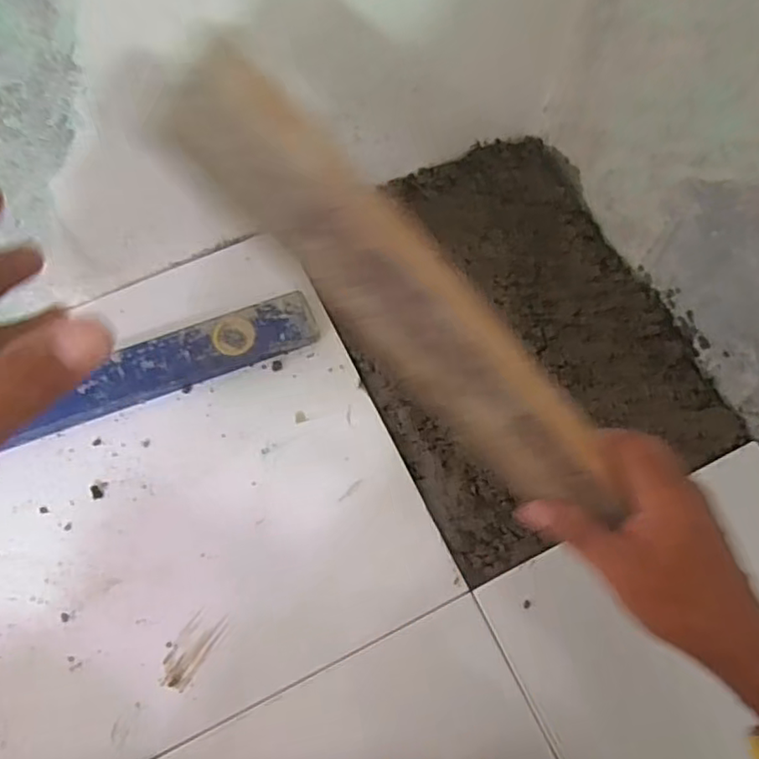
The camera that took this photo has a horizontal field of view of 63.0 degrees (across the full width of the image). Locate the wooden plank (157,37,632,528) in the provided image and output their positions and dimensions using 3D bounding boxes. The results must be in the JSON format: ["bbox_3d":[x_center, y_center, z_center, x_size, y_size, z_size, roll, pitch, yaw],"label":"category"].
[{"bbox_3d":[0.020,-0.036,0.327,0.302,0.048,0.046,45,74,-17],"label":"wooden plank"}]

